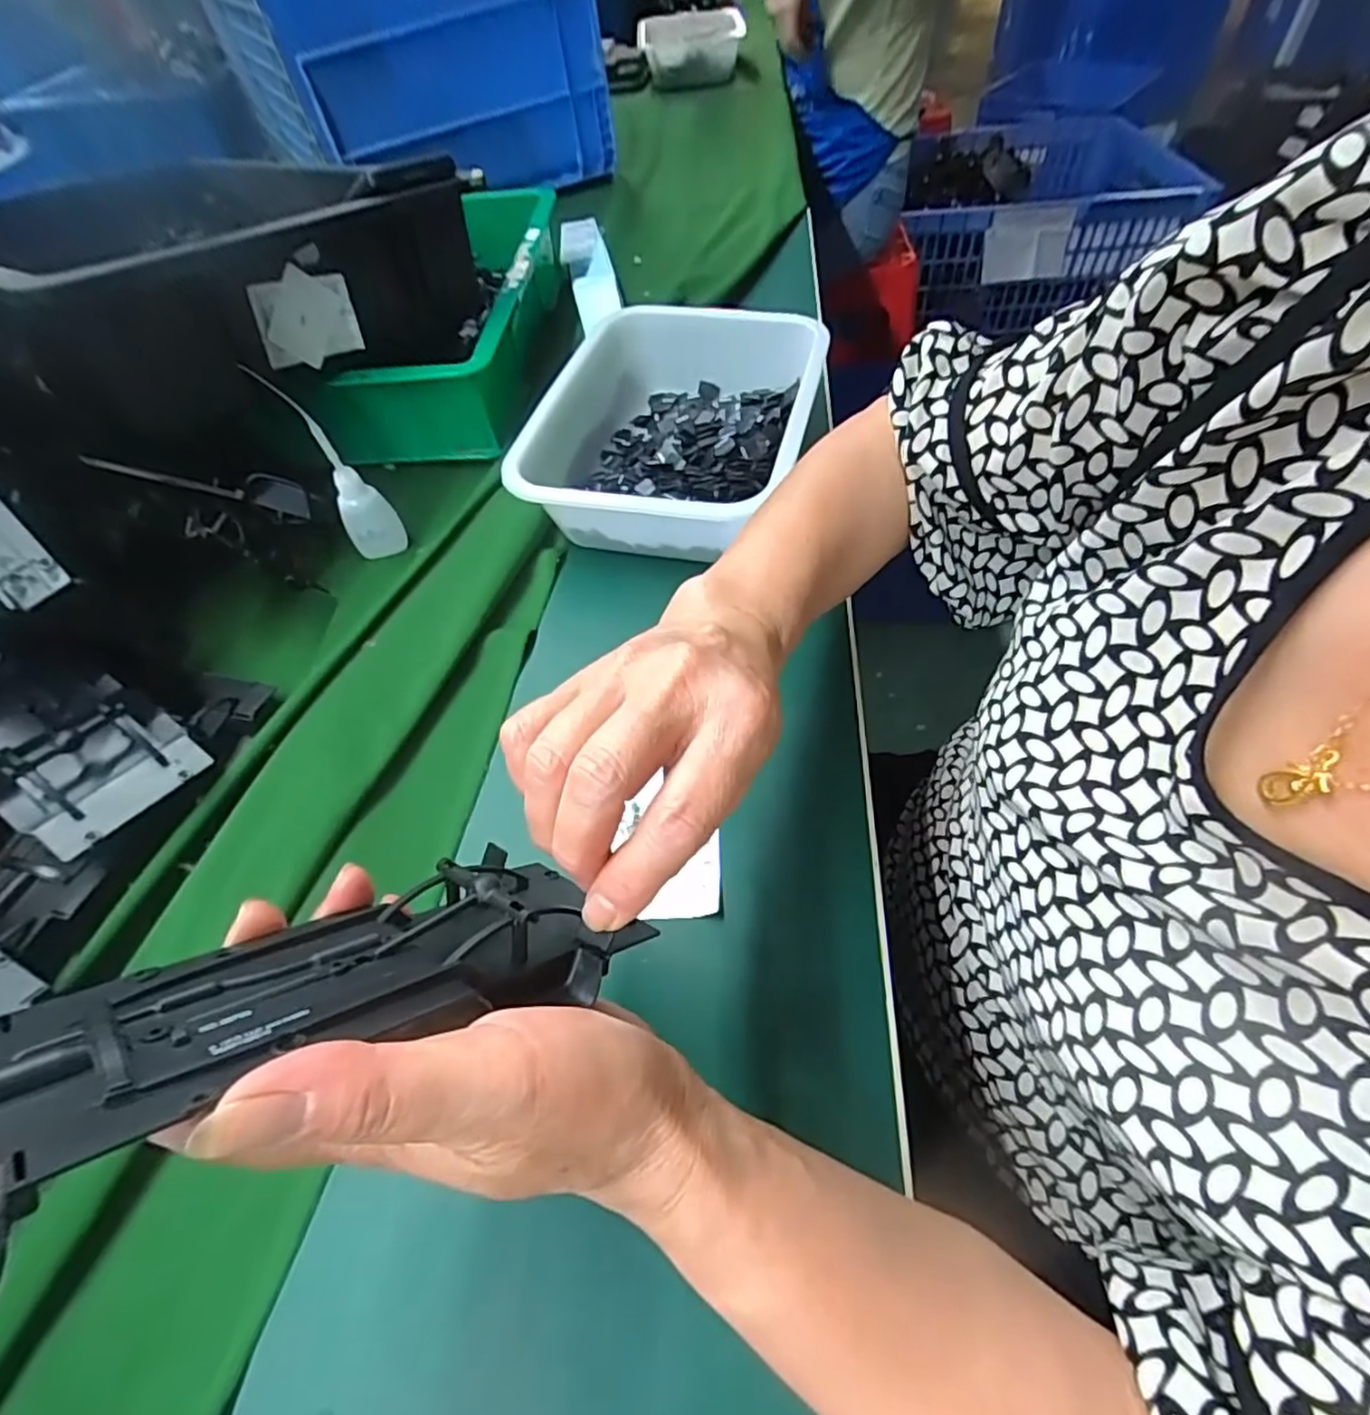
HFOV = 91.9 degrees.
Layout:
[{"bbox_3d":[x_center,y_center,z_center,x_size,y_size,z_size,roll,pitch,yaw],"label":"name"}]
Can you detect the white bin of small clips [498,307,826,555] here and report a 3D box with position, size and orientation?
[{"bbox_3d":[-0.008,-0.203,0.486,0.187,0.058,0.242,8,54,11],"label":"white bin of small clips"}]

